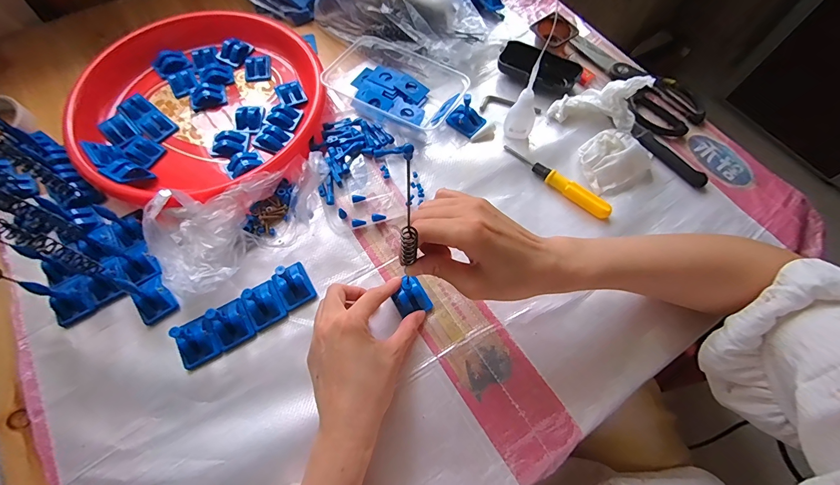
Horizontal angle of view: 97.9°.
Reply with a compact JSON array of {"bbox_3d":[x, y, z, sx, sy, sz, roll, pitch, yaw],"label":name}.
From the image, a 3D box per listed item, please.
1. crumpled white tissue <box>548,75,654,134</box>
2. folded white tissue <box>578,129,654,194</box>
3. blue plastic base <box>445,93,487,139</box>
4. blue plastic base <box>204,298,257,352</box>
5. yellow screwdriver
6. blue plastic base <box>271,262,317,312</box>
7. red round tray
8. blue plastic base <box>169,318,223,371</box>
[{"bbox_3d":[0.223,-0.179,0.450,0.106,0.067,0.047,14,67,4],"label":"crumpled white tissue"},{"bbox_3d":[0.235,-0.103,0.439,0.083,0.028,0.066,-21,69,-10],"label":"folded white tissue"},{"bbox_3d":[0.059,-0.163,0.460,0.043,0.045,0.031,37,71,13],"label":"blue plastic base"},{"bbox_3d":[-0.184,0.076,0.348,0.033,0.041,0.039,-24,70,-12],"label":"blue plastic base"},{"bbox_3d":[0.160,-0.075,0.432,0.141,0.019,0.015,39,71,14],"label":"yellow screwdriver"},{"bbox_3d":[-0.131,0.041,0.373,0.033,0.027,0.045,-29,71,-13],"label":"blue plastic base"},{"bbox_3d":[-0.268,-0.174,0.454,0.263,0.058,0.282,1,67,-2],"label":"red round tray"},{"bbox_3d":[-0.213,0.092,0.339,0.034,0.043,0.036,-29,71,-13],"label":"blue plastic base"}]

